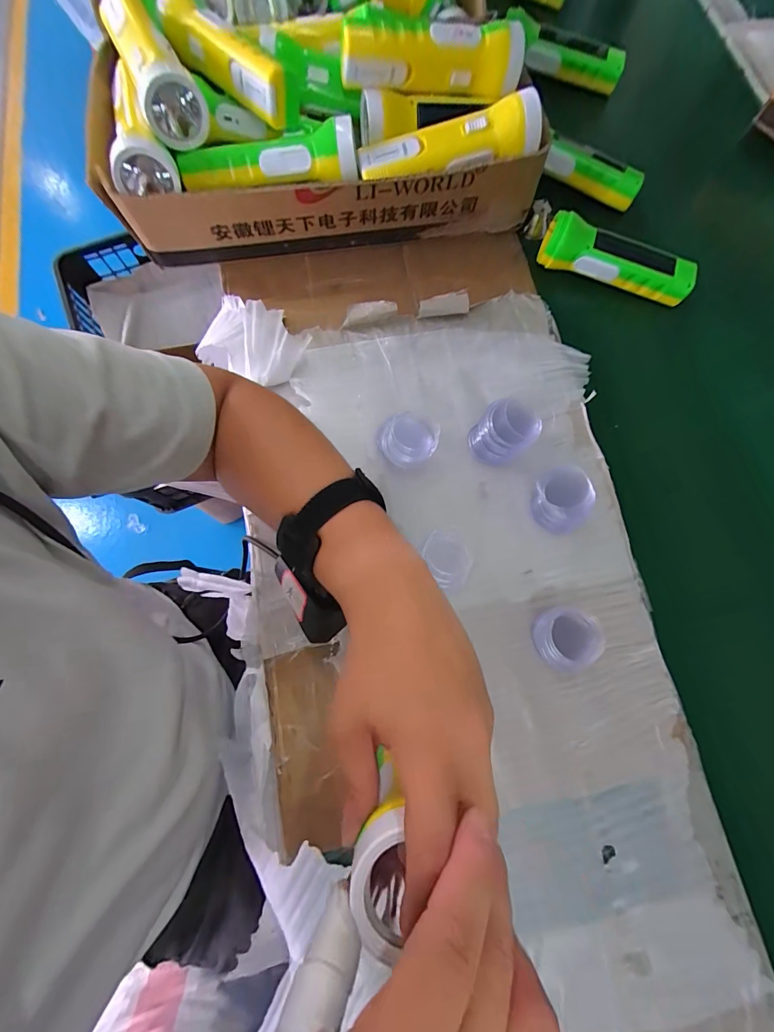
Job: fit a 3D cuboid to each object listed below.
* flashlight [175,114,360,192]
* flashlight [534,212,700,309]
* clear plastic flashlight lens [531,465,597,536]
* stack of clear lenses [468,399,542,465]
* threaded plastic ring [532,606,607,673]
[{"bbox_3d":[-0.107,-0.323,0.357,0.159,0.041,0.043,-8,76,-3],"label":"flashlight"},{"bbox_3d":[0.247,-0.277,0.423,0.159,0.047,0.046,18,76,3],"label":"flashlight"},{"bbox_3d":[0.156,-0.015,0.355,0.043,0.034,0.057,-12,76,-4],"label":"clear plastic flashlight lens"},{"bbox_3d":[0.105,-0.075,0.362,0.043,0.053,0.050,-37,79,-10],"label":"stack of clear lenses"},{"bbox_3d":[0.150,0.102,0.333,0.049,0.021,0.049,0,75,-1],"label":"threaded plastic ring"}]

